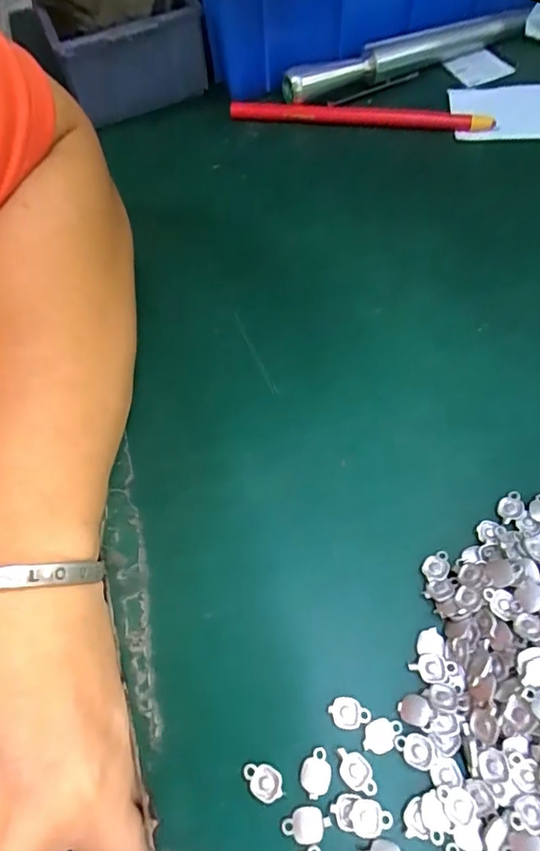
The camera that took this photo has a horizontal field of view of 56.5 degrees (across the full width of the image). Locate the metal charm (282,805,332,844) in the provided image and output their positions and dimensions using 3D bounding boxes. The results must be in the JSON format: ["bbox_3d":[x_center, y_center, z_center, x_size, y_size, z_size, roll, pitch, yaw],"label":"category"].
[{"bbox_3d":[0.012,0.130,0.162,0.015,0.004,0.009,-12,62,-3],"label":"metal charm"}]

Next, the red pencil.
[{"bbox_3d":[0.056,-0.198,0.325,0.165,0.014,0.011,7,63,7],"label":"red pencil"}]

